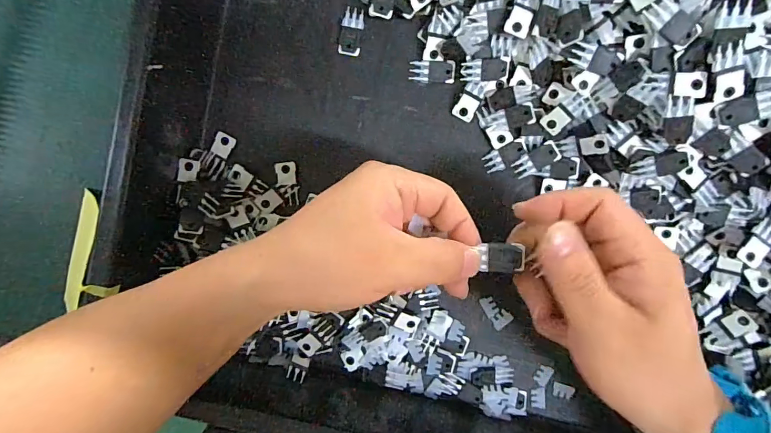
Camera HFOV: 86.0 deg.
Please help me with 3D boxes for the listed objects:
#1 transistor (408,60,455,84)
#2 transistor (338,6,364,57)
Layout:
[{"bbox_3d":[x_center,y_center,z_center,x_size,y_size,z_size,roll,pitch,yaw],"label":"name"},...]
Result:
[{"bbox_3d":[0.035,-0.108,0.307,0.033,0.004,0.015,1,93,3],"label":"transistor"},{"bbox_3d":[-0.025,-0.139,0.309,0.017,0.004,0.034,11,93,2],"label":"transistor"}]

